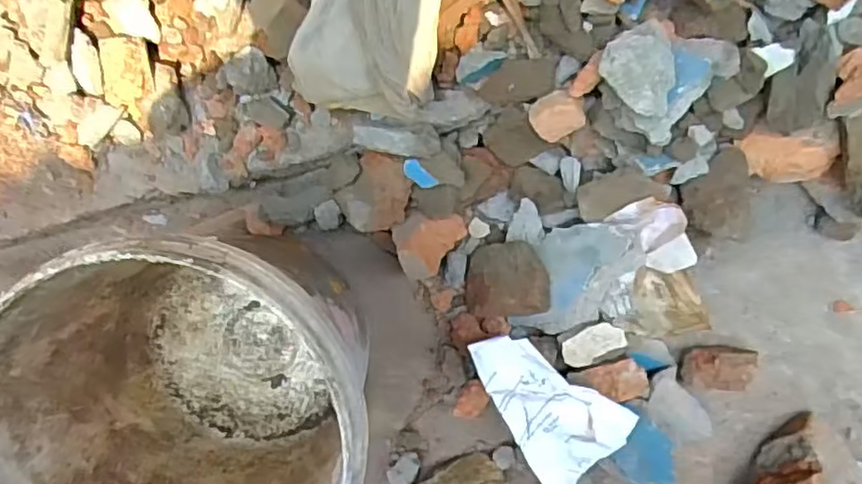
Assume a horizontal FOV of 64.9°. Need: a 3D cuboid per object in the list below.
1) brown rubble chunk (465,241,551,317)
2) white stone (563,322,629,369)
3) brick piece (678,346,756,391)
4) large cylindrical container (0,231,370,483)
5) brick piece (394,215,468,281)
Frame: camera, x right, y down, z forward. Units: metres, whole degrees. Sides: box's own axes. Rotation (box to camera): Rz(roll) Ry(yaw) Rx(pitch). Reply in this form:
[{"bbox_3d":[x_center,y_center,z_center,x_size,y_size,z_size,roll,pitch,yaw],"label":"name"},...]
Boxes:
[{"bbox_3d":[0.087,0.044,0.785,0.098,0.070,0.086,-3,88,7],"label":"brown rubble chunk"},{"bbox_3d":[0.181,0.114,0.756,0.070,0.019,0.036,-25,85,6],"label":"white stone"},{"bbox_3d":[0.326,0.142,0.770,0.079,0.048,0.050,5,89,8],"label":"brick piece"},{"bbox_3d":[-0.195,0.167,0.652,0.318,0.395,0.300,0,88,8],"label":"large cylindrical container"},{"bbox_3d":[0.000,0.006,0.788,0.075,0.091,0.073,-4,88,7],"label":"brick piece"}]

